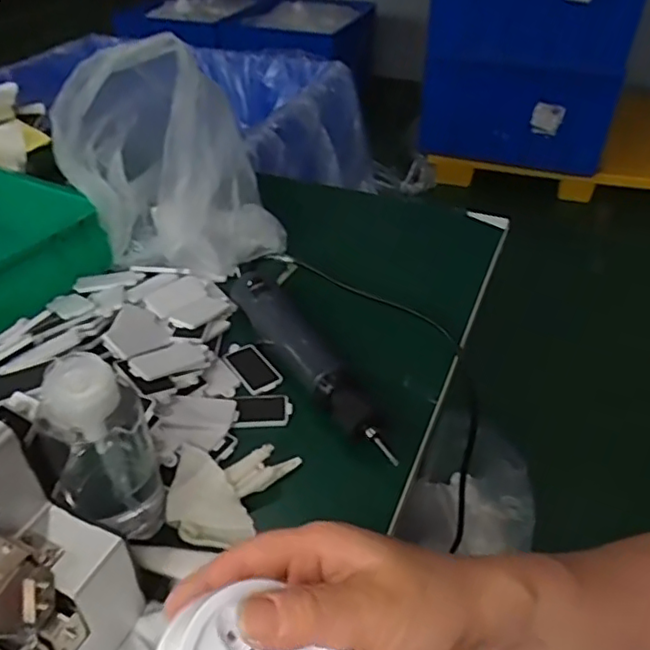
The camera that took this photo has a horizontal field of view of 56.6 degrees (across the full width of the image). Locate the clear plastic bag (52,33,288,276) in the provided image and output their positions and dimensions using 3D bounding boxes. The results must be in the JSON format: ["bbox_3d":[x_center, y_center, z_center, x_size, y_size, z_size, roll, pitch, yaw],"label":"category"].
[{"bbox_3d":[-0.163,-0.175,0.651,0.171,0.231,0.182,29,47,31],"label":"clear plastic bag"}]

